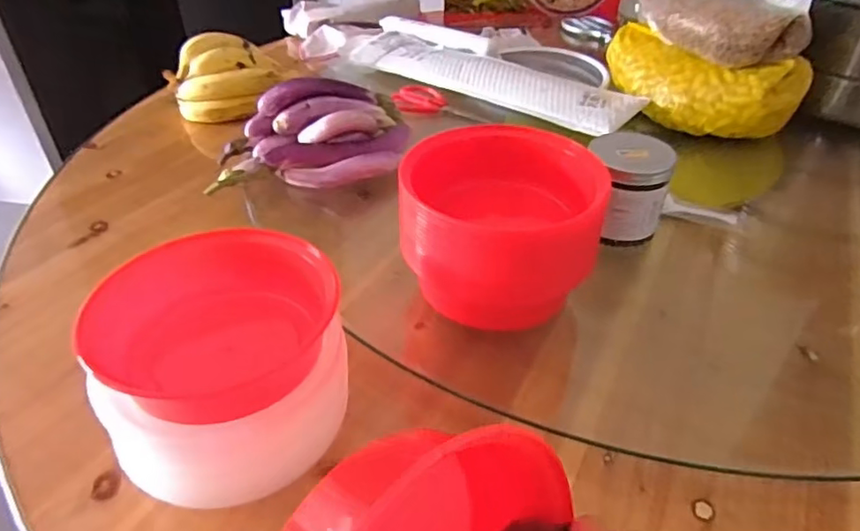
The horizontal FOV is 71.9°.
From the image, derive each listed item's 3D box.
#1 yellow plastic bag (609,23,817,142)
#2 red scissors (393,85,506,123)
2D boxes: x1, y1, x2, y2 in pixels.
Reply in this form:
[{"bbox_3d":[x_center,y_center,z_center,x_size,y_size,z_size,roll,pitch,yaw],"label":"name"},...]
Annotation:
[{"bbox_3d":[0.351,-0.246,0.798,0.264,0.089,0.118,27,46,30],"label":"yellow plastic bag"},{"bbox_3d":[0.029,-0.238,0.877,0.171,0.019,0.056,13,40,17],"label":"red scissors"}]

